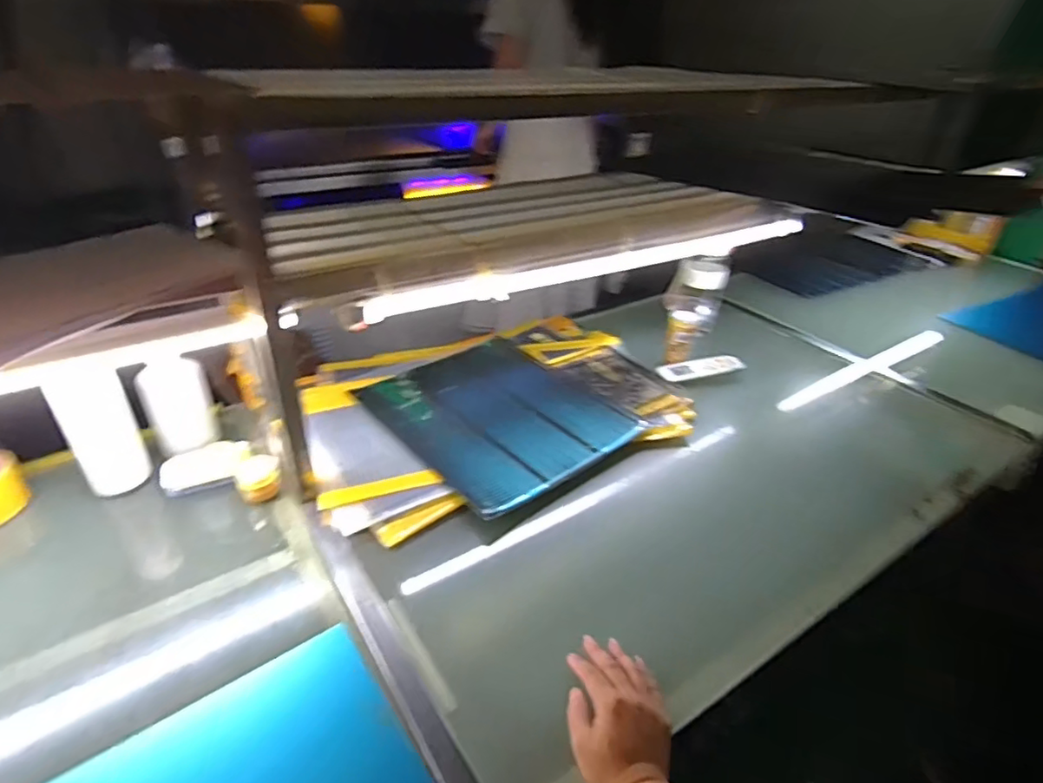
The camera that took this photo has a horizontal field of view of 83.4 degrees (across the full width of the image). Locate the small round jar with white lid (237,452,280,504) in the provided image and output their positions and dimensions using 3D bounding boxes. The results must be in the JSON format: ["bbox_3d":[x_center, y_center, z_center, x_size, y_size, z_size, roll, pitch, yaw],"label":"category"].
[{"bbox_3d":[-0.371,0.122,0.828,0.056,0.037,0.059,3,32,-2],"label":"small round jar with white lid"}]

